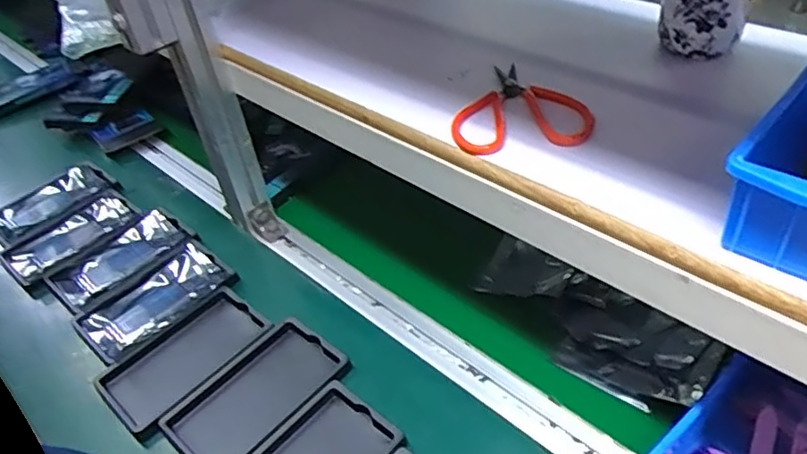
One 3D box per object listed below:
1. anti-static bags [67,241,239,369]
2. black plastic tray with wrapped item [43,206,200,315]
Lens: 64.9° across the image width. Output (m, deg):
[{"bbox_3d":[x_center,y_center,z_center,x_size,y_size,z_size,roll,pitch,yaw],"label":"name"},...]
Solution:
[{"bbox_3d":[-0.270,0.082,0.701,0.092,0.027,0.157,28,51,34],"label":"anti-static bags"},{"bbox_3d":[-0.333,0.037,0.755,0.092,0.019,0.159,27,50,33],"label":"black plastic tray with wrapped item"}]

